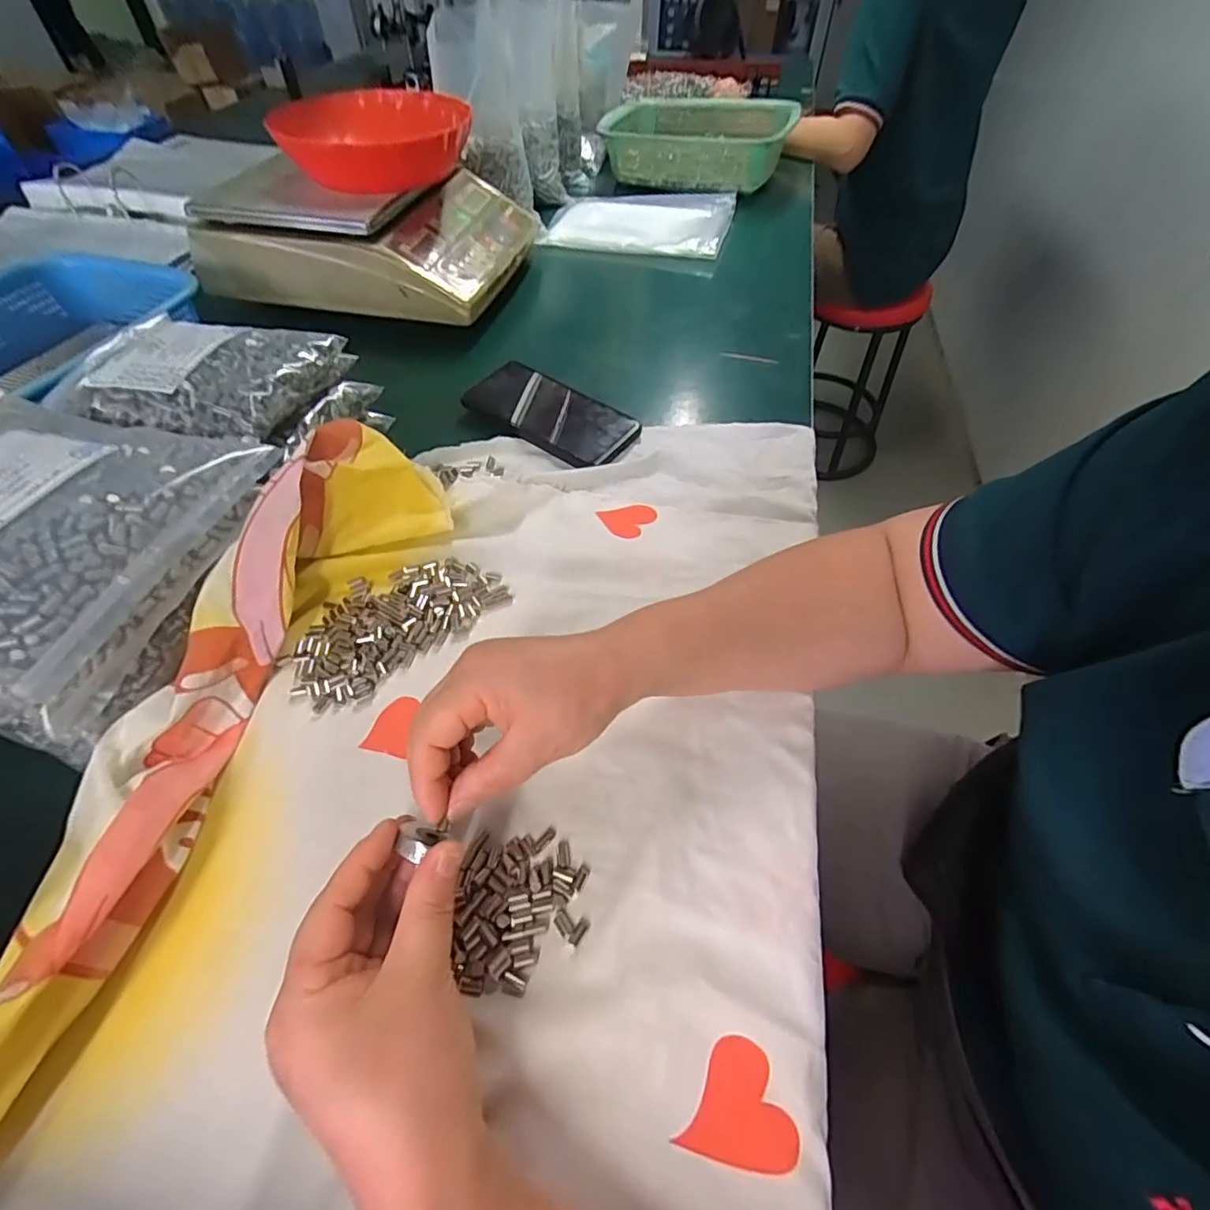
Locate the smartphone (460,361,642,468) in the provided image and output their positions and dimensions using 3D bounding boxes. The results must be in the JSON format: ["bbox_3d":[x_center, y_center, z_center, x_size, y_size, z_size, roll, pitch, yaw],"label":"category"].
[{"bbox_3d":[-0.050,-0.177,0.521,0.160,0.015,0.075,33,59,22],"label":"smartphone"}]

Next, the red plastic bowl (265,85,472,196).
[{"bbox_3d":[-0.243,-0.506,0.621,0.186,0.058,0.149,-3,53,-4],"label":"red plastic bowl"}]

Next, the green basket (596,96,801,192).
[{"bbox_3d":[0.153,-0.759,0.924,0.284,0.082,0.263,21,55,14],"label":"green basket"}]

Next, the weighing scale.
[{"bbox_3d":[-0.277,-0.457,0.688,0.334,0.103,0.273,8,53,5],"label":"weighing scale"}]

